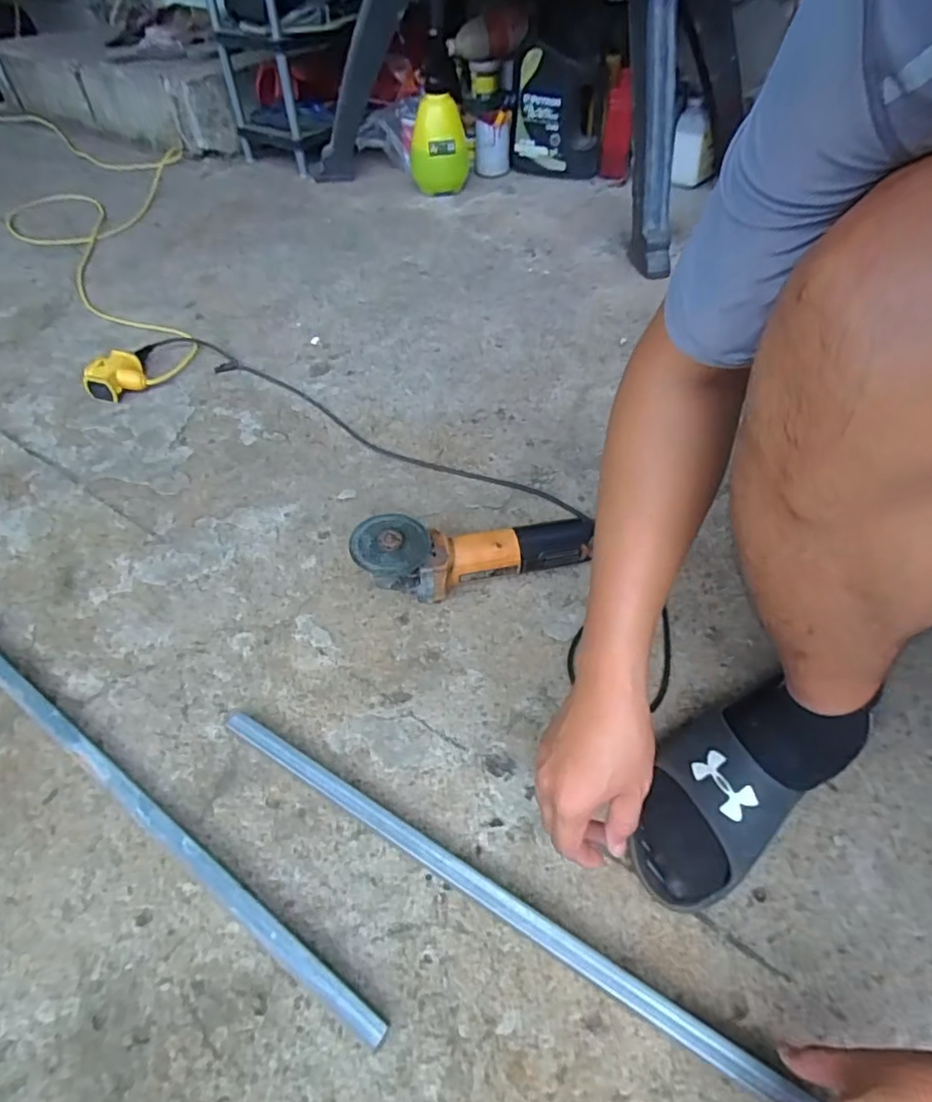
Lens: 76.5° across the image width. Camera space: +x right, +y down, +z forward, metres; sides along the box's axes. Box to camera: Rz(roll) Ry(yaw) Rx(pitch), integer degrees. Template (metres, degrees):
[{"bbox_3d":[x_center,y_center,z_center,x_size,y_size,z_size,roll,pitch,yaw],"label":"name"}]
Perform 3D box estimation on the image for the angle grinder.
[{"bbox_3d":[0.015,0.010,0.683,0.277,0.093,0.086,-4,52,-4],"label":"angle grinder"}]

